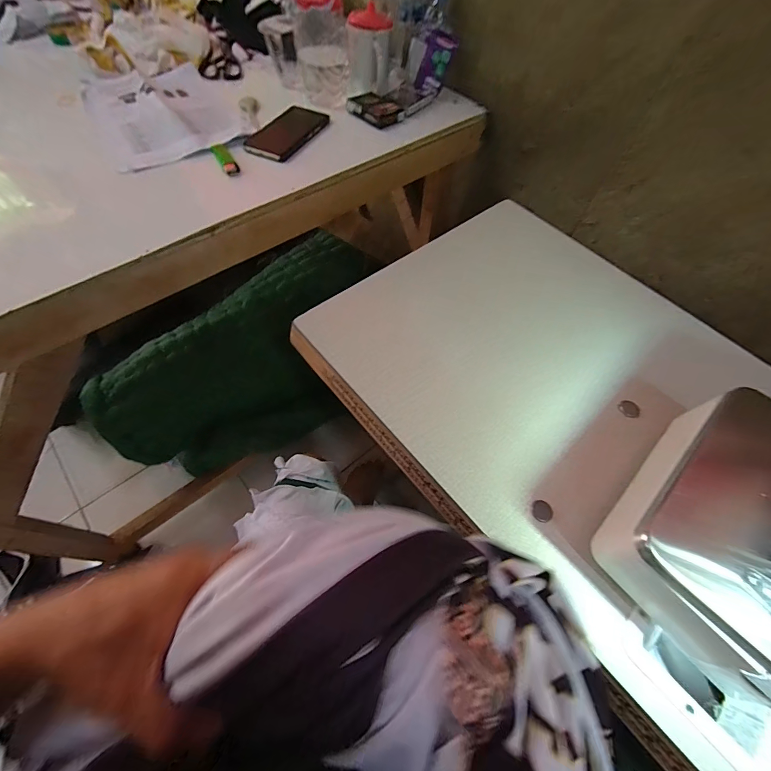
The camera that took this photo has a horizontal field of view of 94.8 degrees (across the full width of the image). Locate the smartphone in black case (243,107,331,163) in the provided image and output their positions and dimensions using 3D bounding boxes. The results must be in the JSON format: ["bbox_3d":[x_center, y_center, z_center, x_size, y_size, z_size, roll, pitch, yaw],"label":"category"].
[{"bbox_3d":[-0.163,-0.434,0.606,0.083,0.011,0.174,21,57,5],"label":"smartphone in black case"}]

